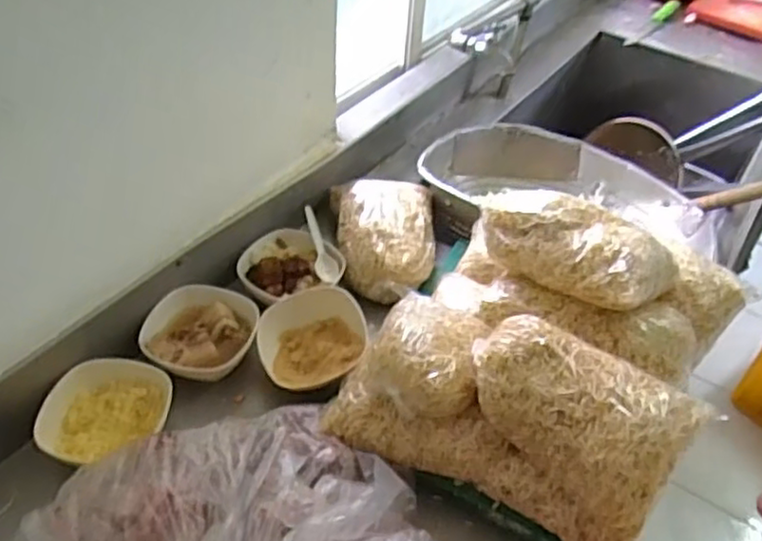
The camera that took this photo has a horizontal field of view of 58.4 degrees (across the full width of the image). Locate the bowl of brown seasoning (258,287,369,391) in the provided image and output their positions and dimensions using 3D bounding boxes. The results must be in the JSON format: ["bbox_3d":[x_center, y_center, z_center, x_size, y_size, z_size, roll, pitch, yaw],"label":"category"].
[{"bbox_3d":[-0.083,0.093,0.878,0.132,0.046,0.142,-10,45,-15],"label":"bowl of brown seasoning"}]

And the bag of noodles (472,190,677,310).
[{"bbox_3d":[0.212,-0.036,0.783,0.229,0.077,0.111,34,50,27],"label":"bag of noodles"}]

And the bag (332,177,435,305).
[{"bbox_3d":[0.003,-0.060,1.021,0.159,0.072,0.237,3,43,-2],"label":"bag"}]

